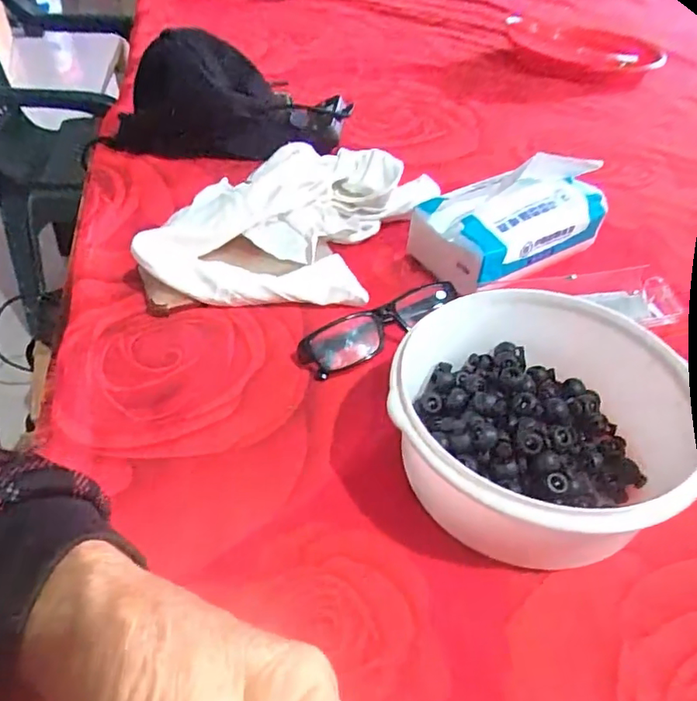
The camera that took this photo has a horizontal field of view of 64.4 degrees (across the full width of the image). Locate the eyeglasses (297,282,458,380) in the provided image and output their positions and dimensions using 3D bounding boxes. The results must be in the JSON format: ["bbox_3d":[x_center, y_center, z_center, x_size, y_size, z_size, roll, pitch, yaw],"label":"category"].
[{"bbox_3d":[0.023,-0.020,0.425,0.132,0.032,0.038,-25,49,-27],"label":"eyeglasses"}]

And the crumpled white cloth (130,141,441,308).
[{"bbox_3d":[-0.047,-0.118,0.503,0.218,0.063,0.207,10,43,7],"label":"crumpled white cloth"}]

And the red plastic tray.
[{"bbox_3d":[0.416,-0.540,0.994,0.237,0.050,0.236,3,42,0],"label":"red plastic tray"}]

